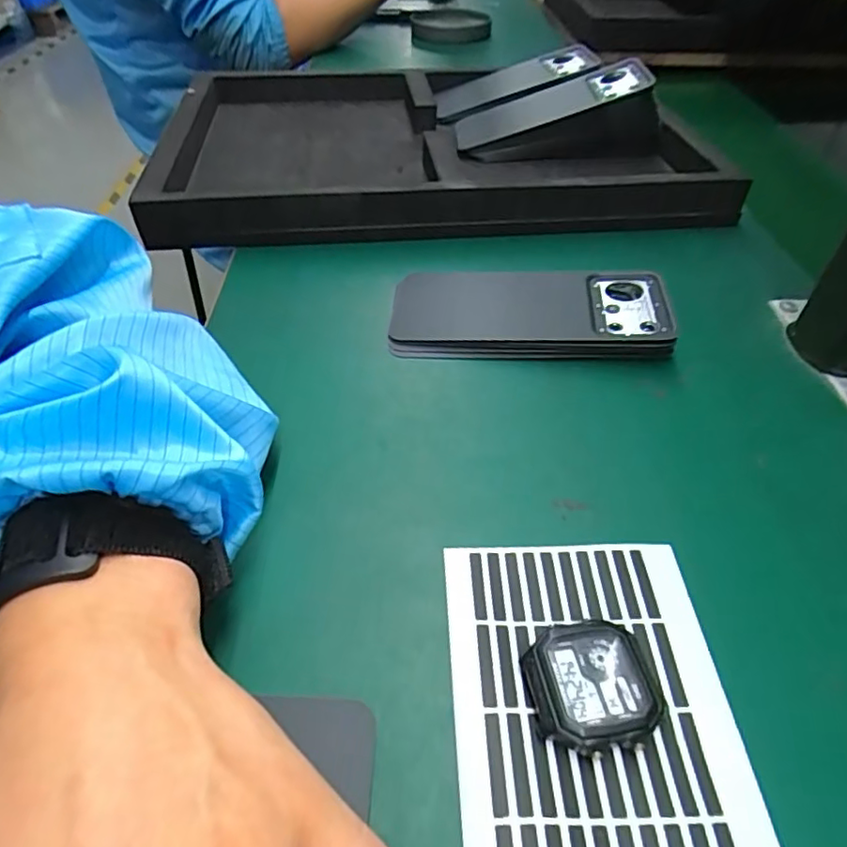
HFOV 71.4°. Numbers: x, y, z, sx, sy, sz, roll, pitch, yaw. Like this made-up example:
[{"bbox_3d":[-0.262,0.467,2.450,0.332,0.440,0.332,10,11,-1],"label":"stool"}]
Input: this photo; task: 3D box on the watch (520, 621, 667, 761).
[{"bbox_3d":[0.059,0.090,0.201,0.041,0.012,0.041,-9,48,-9],"label":"watch"}]

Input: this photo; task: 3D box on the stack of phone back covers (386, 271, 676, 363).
[{"bbox_3d":[0.061,-0.067,0.352,0.157,0.019,0.080,4,47,3],"label":"stack of phone back covers"}]

